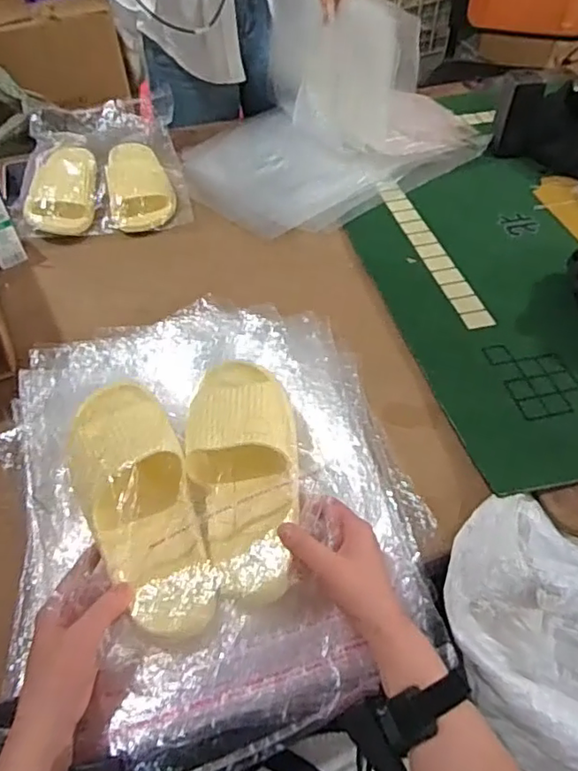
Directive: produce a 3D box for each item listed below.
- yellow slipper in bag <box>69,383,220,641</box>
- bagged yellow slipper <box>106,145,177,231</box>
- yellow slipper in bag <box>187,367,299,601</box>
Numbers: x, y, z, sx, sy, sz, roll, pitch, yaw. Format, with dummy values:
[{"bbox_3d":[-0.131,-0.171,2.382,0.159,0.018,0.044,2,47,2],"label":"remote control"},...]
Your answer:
[{"bbox_3d":[-0.135,0.104,0.539,0.091,0.059,0.244,-20,71,-12],"label":"yellow slipper in bag"},{"bbox_3d":[-0.247,-0.329,0.967,0.104,0.053,0.201,-14,51,-8],"label":"bagged yellow slipper"},{"bbox_3d":[-0.042,0.084,0.573,0.106,0.070,0.241,-3,65,-10],"label":"yellow slipper in bag"}]

